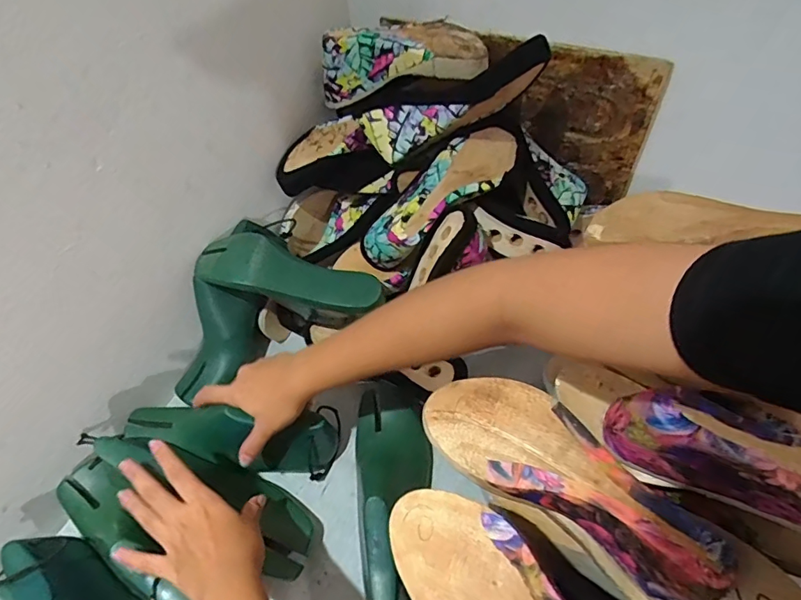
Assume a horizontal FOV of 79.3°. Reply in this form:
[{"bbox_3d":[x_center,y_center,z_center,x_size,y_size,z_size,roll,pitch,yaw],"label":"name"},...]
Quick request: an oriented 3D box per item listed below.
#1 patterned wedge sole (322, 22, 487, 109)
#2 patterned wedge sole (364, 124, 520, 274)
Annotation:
[{"bbox_3d":[-0.002,-0.303,0.604,0.225,0.084,0.077,4,52,25],"label":"patterned wedge sole"},{"bbox_3d":[0.052,-0.125,0.568,0.232,0.069,0.072,-42,58,-4],"label":"patterned wedge sole"}]

